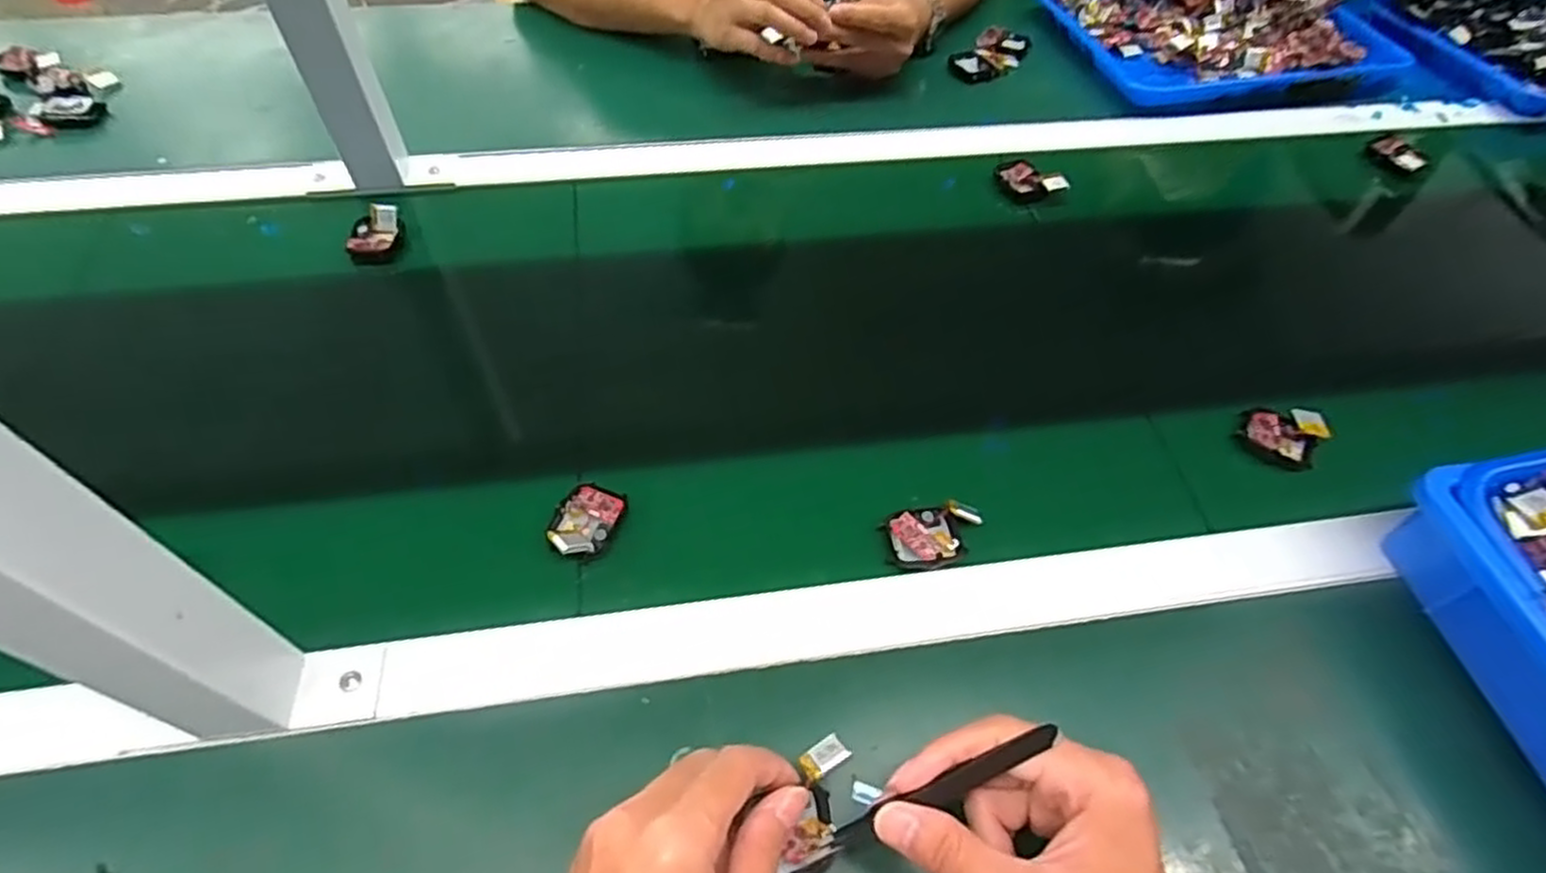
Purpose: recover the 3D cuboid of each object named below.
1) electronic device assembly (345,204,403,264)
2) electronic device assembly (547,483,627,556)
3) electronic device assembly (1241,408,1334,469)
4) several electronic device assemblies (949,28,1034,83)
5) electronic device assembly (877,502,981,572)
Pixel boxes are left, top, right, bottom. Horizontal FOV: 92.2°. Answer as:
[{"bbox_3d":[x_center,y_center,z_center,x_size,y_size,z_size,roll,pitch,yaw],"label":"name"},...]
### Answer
[{"bbox_3d":[-0.308,-0.157,0.575,0.038,0.017,0.048,-13,57,-12],"label":"electronic device assembly"},{"bbox_3d":[-0.112,0.049,0.437,0.036,0.018,0.049,17,56,8],"label":"electronic device assembly"},{"bbox_3d":[0.340,-0.002,0.496,0.048,0.020,0.044,8,56,2],"label":"electronic device assembly"},{"bbox_3d":[0.236,-0.409,0.779,0.107,0.022,0.049,-32,63,-22],"label":"several electronic device assemblies"},{"bbox_3d":[0.096,0.058,0.443,0.059,0.010,0.038,-13,57,-12],"label":"electronic device assembly"}]

